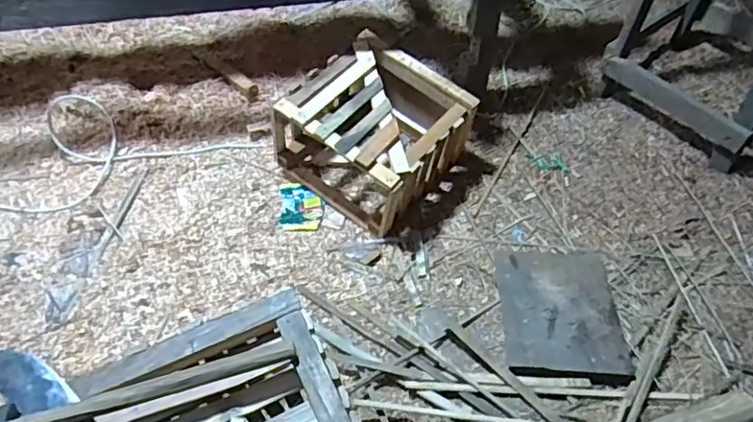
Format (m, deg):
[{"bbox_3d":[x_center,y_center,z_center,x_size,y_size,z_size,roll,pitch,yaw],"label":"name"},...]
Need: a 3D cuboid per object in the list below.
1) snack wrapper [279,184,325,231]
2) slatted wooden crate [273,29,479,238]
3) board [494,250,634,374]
[{"bbox_3d":[-0.162,-0.011,1.180,0.091,0.012,0.120,-4,50,-4],"label":"snack wrapper"},{"bbox_3d":[-0.008,-0.162,1.157,0.317,0.240,0.297,30,55,22],"label":"slatted wooden crate"},{"bbox_3d":[0.337,0.176,0.992,0.217,0.029,0.253,6,45,-1],"label":"board"}]

